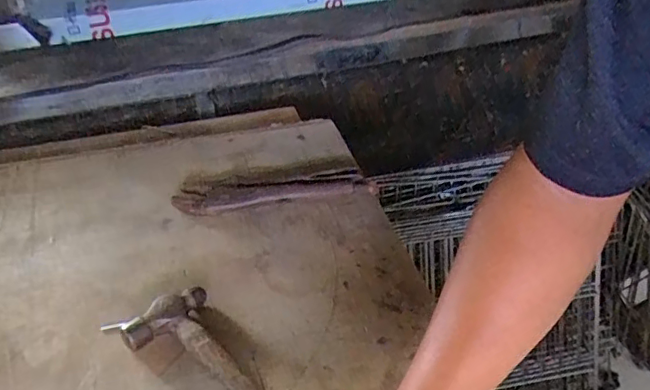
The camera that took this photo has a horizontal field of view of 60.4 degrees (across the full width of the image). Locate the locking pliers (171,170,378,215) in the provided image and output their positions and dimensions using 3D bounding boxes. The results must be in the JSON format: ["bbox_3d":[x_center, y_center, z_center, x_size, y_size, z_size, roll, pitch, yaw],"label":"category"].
[{"bbox_3d":[-0.058,-0.003,0.651,0.228,0.015,0.044,-6,39,-8],"label":"locking pliers"}]

